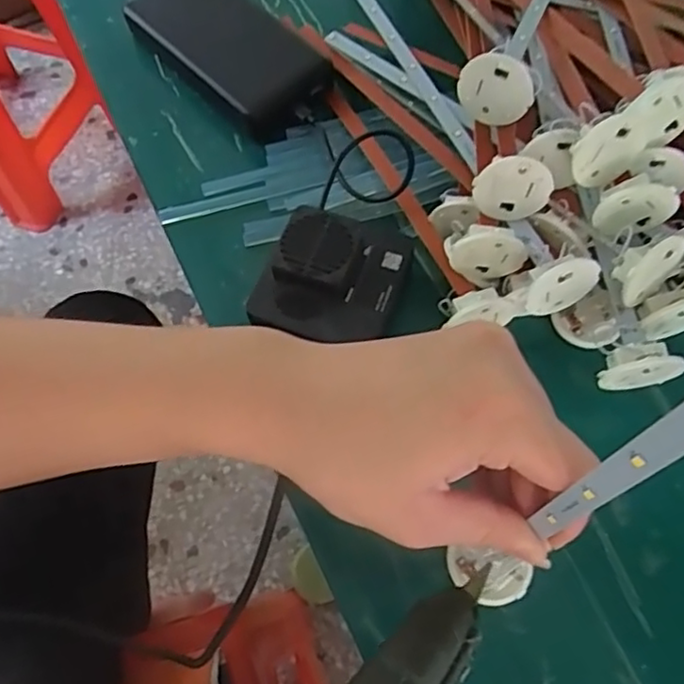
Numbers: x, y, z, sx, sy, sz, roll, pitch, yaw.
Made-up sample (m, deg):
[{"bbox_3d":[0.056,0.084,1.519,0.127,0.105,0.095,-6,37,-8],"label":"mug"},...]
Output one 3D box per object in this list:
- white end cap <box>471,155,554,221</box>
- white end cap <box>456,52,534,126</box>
[{"bbox_3d":[0.087,-0.078,0.331,0.038,0.035,0.010,10,62,5],"label":"white end cap"},{"bbox_3d":[0.081,-0.134,0.344,0.038,0.039,0.010,16,63,8],"label":"white end cap"}]

